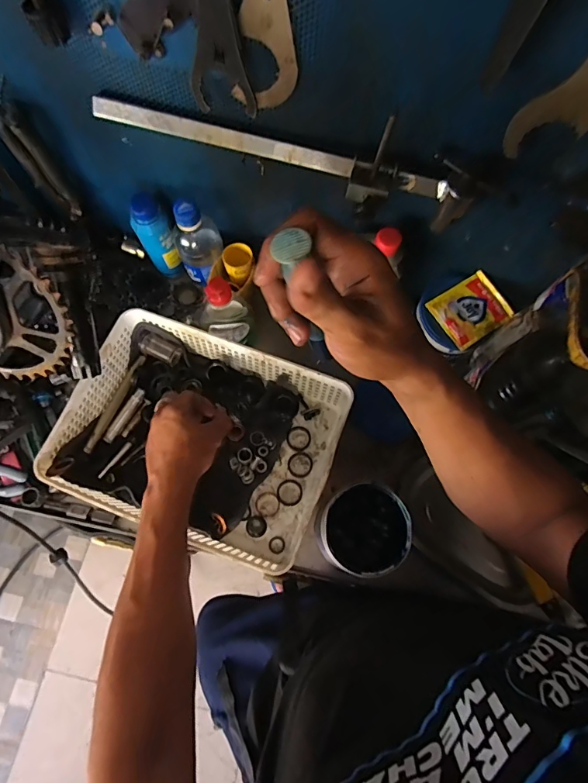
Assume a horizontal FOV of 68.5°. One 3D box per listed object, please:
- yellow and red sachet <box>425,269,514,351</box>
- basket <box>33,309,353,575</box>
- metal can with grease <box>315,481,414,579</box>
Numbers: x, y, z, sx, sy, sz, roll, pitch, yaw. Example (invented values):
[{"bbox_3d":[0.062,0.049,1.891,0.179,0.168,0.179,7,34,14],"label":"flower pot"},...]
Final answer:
[{"bbox_3d":[0.239,-0.110,0.581,0.094,0.013,0.078,-33,76,-11],"label":"yellow and red sachet"},{"bbox_3d":[-0.112,0.052,0.573,0.331,0.071,0.268,21,73,5],"label":"basket"},{"bbox_3d":[0.084,0.168,0.526,0.103,0.066,0.096,1,72,-2],"label":"metal can with grease"}]

